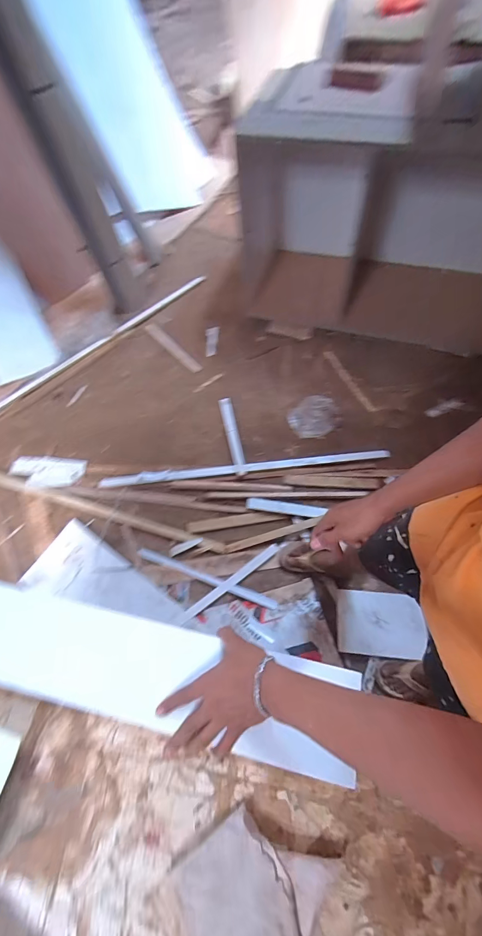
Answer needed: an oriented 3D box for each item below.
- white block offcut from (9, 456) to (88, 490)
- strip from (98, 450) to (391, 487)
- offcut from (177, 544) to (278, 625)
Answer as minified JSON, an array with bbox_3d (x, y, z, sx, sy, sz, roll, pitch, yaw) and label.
[{"bbox_3d":[-0.881,0.019,1.580,0.349,0.050,0.144,1,62,4],"label":"white block offcut"},{"bbox_3d":[0.007,-0.004,1.509,1.242,0.019,0.046,-6,62,0],"label":"strip"},{"bbox_3d":[-0.042,0.427,1.292,0.441,0.014,0.032,-34,65,-14],"label":"offcut"}]

